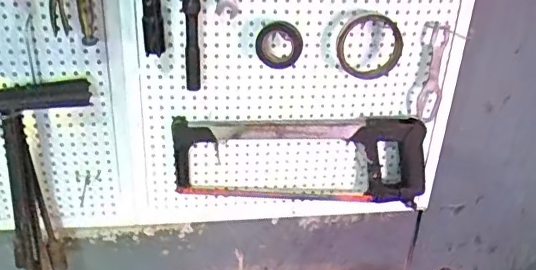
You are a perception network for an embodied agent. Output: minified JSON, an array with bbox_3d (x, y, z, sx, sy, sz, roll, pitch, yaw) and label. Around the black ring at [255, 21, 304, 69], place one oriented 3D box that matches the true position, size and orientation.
[{"bbox_3d":[0.016,-0.125,0.787,0.066,0.069,0.018,1,29,-3],"label":"black ring"}]

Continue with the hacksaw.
[{"bbox_3d":[0.052,0.042,0.896,0.394,0.148,0.040,1,29,-3],"label":"hacksaw"}]

